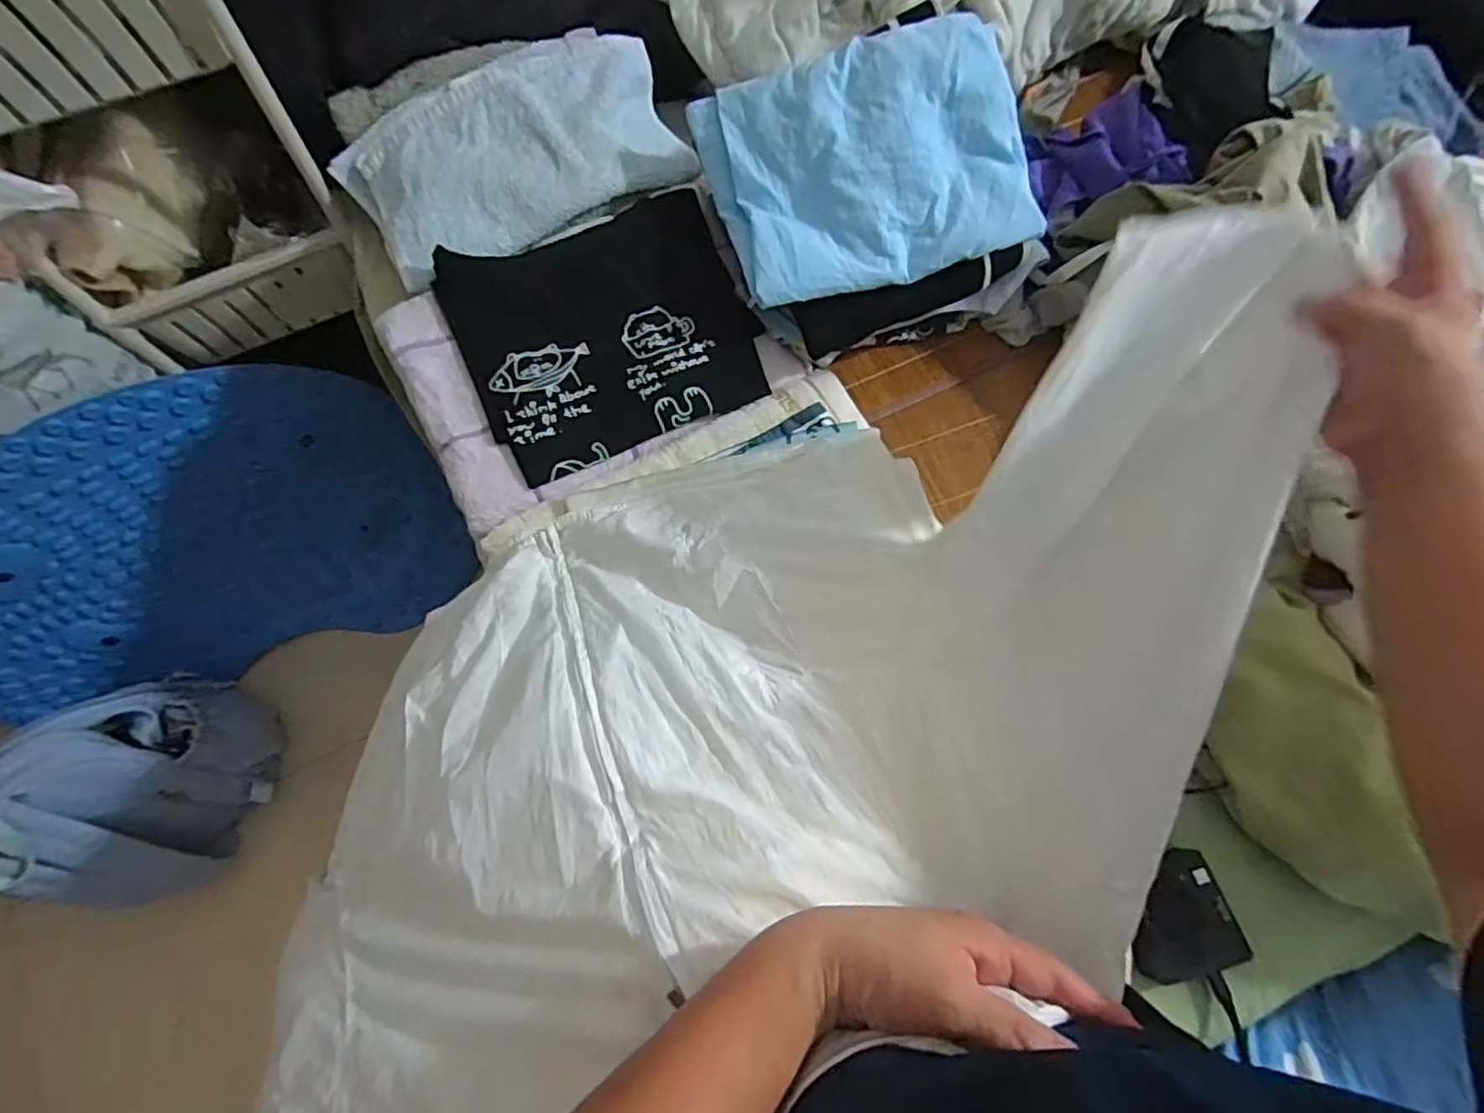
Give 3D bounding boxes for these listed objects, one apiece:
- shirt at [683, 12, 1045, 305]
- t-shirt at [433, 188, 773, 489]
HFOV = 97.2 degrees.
[{"bbox_3d":[0.104,-0.332,0.561,0.264,0.088,0.201,-10,73,-3],"label":"shirt"},{"bbox_3d":[-0.122,-0.209,0.595,0.252,0.028,0.226,-23,80,-10],"label":"t-shirt"}]

